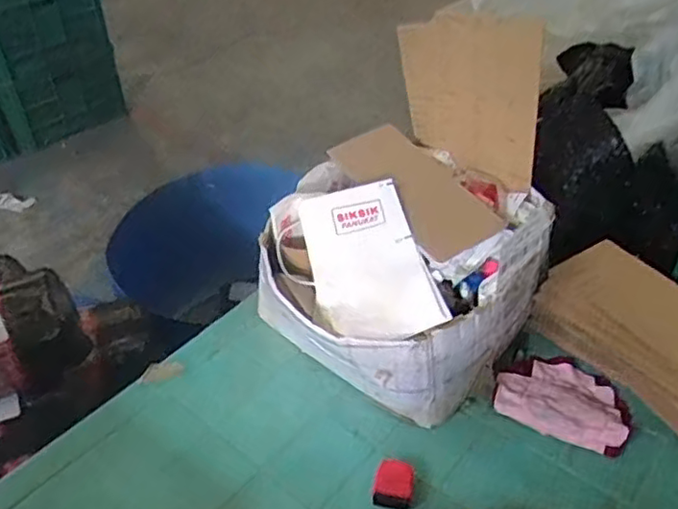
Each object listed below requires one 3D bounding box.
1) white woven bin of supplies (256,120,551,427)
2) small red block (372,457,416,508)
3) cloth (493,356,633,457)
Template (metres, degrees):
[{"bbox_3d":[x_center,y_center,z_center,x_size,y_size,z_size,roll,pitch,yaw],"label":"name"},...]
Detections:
[{"bbox_3d":[0.090,0.018,0.922,0.342,0.195,0.389,25,46,27],"label":"white woven bin of supplies"},{"bbox_3d":[0.064,0.260,0.751,0.044,0.022,0.052,7,41,9],"label":"small red block"},{"bbox_3d":[0.290,0.184,0.846,0.169,0.035,0.122,25,46,27],"label":"cloth"}]

